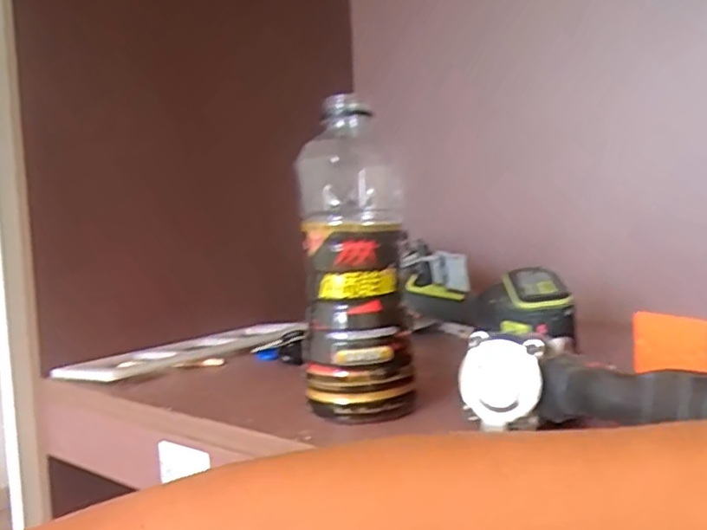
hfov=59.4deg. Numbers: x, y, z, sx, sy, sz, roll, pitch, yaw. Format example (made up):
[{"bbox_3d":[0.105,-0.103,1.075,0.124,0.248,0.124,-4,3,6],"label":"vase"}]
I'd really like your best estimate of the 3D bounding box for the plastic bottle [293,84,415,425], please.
[{"bbox_3d":[0.001,-0.005,0.477,0.077,0.226,0.081,-3,4,-3],"label":"plastic bottle"}]

